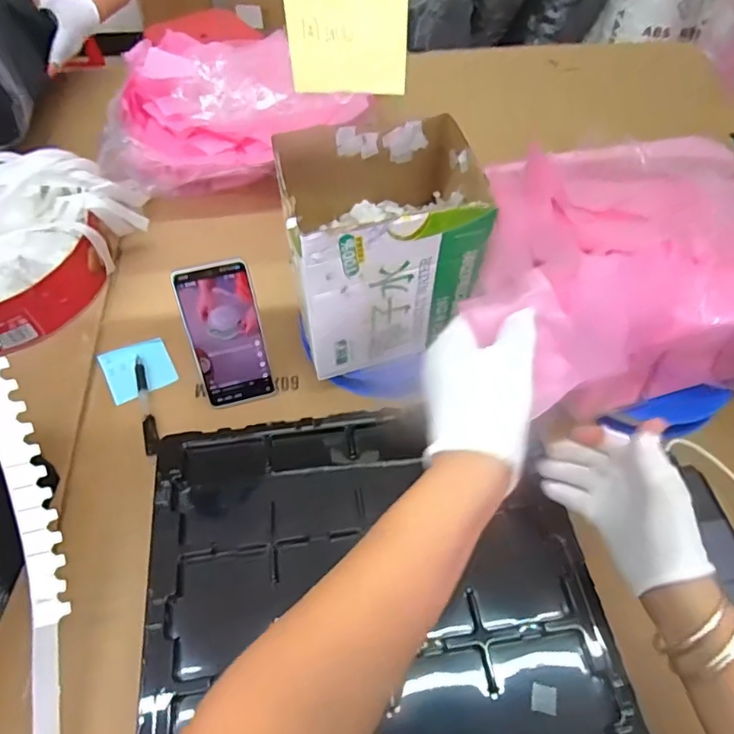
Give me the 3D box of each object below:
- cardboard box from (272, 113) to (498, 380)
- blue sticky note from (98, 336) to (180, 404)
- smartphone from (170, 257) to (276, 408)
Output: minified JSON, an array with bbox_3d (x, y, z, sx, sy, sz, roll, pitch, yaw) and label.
[{"bbox_3d":[0.011,-0.124,0.570,0.185,0.190,0.164,-9,57,-8],"label":"cardboard box"},{"bbox_3d":[-0.278,0.000,0.657,0.076,0.007,0.073,-25,61,-17],"label":"blue sticky note"},{"bbox_3d":[-0.153,-0.034,0.594,0.078,0.163,0.011,-15,29,-11],"label":"smartphone"}]

